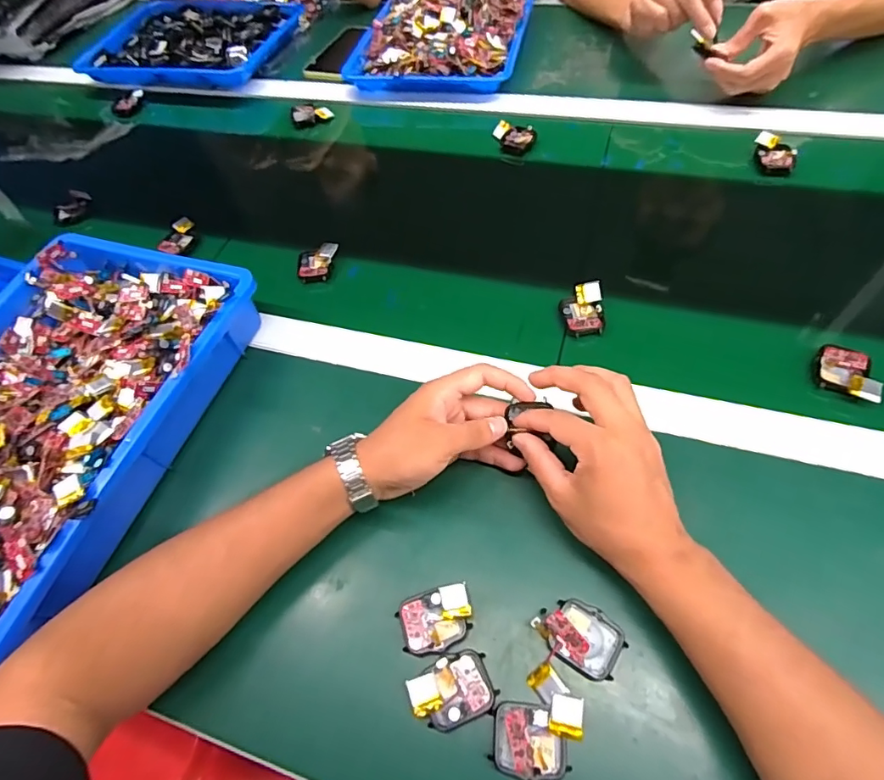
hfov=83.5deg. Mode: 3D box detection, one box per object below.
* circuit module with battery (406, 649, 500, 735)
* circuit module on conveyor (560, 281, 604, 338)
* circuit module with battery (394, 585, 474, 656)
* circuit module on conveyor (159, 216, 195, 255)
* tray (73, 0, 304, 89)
[{"bbox_3d":[0.007,0.194,0.319,0.051,0.014,0.037,-22,59,-6],"label":"circuit module with battery"},{"bbox_3d":[0.135,-0.080,0.475,0.038,0.019,0.055,-3,59,5],"label":"circuit module on conveyor"},{"bbox_3d":[-0.004,0.160,0.343,0.049,0.019,0.038,-15,58,-2],"label":"circuit module with battery"},{"bbox_3d":[-0.320,-0.186,0.599,0.031,0.022,0.049,0,59,7],"label":"circuit module on conveyor"},{"bbox_3d":[-0.413,-0.604,0.840,0.317,0.045,0.262,9,61,12],"label":"tray"}]

